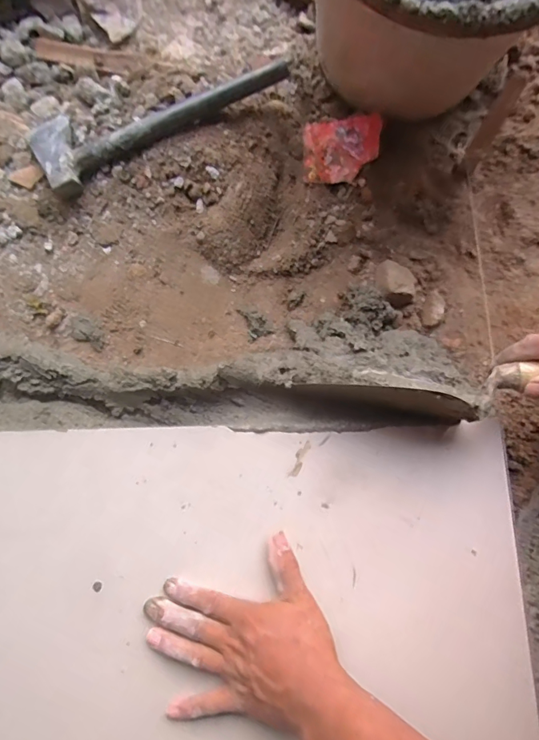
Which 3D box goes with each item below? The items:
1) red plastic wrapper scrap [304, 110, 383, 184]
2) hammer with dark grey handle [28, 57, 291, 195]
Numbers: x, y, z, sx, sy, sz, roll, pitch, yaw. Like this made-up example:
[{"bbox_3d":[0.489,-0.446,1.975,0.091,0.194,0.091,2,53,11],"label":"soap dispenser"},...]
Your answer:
[{"bbox_3d":[0.080,-0.244,0.496,0.082,0.014,0.068,-1,91,14],"label":"red plastic wrapper scrap"},{"bbox_3d":[-0.124,-0.285,0.489,0.274,0.050,0.094,-28,79,-5],"label":"hammer with dark grey handle"}]

